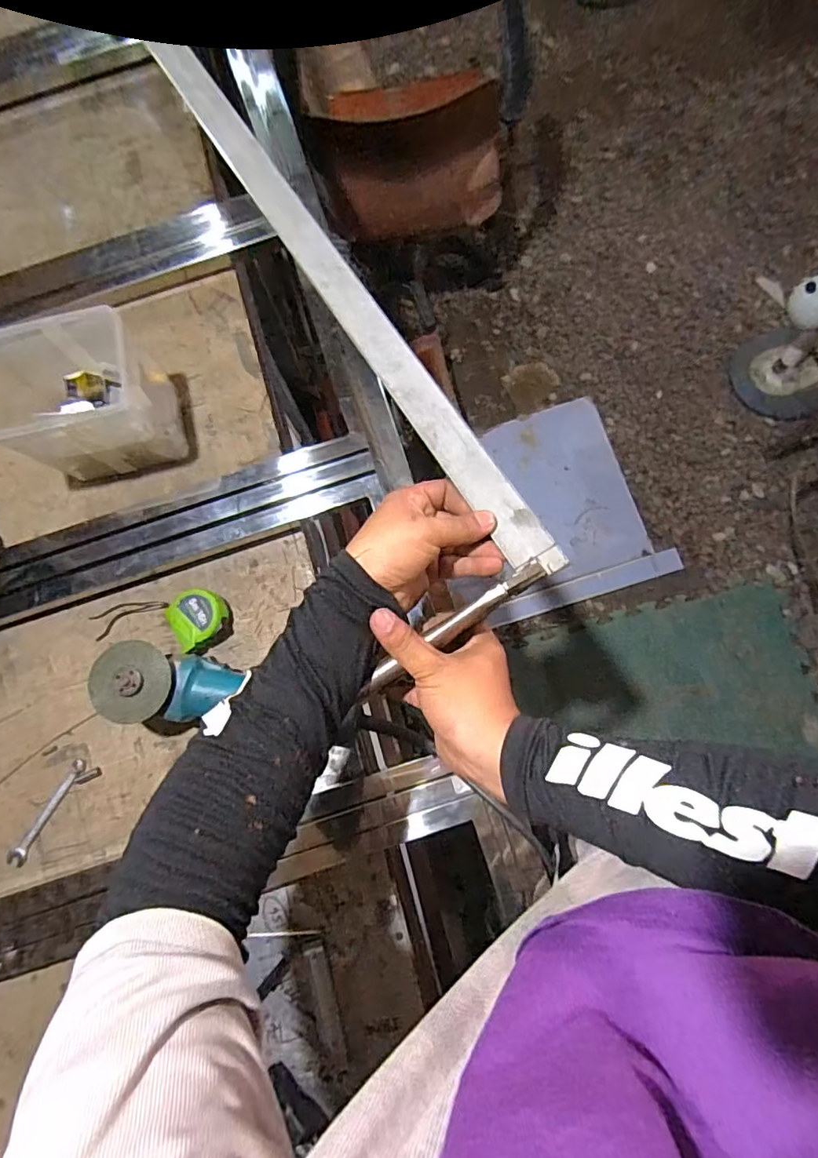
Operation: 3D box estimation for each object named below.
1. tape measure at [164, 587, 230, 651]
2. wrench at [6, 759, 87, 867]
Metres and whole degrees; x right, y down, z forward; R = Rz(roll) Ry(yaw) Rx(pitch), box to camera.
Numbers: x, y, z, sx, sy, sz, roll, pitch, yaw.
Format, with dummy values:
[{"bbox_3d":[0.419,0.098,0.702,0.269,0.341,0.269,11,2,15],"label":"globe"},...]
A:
[{"bbox_3d":[-0.259,0.046,0.651,0.069,0.036,0.067,-35,80,-2],"label":"tape measure"},{"bbox_3d":[-0.432,0.278,0.630,0.021,0.004,0.135,28,83,8],"label":"wrench"}]

